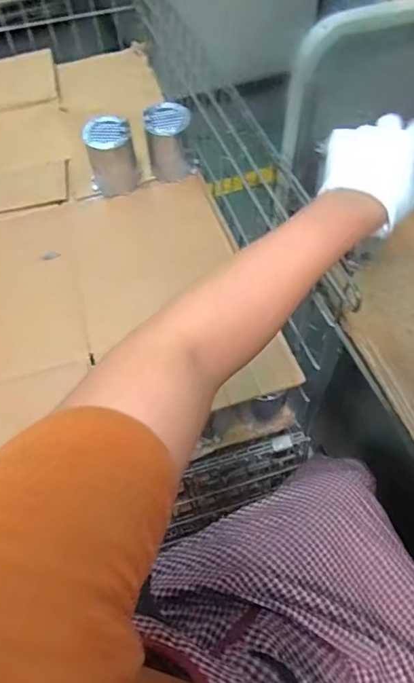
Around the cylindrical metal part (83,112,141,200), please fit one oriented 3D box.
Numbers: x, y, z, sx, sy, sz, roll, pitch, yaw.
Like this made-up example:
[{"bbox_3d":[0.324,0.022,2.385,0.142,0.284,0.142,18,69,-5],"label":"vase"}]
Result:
[{"bbox_3d":[-0.183,-0.351,0.888,0.091,0.122,0.084,-2,57,2],"label":"cylindrical metal part"}]

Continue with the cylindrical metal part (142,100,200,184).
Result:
[{"bbox_3d":[-0.071,-0.390,0.902,0.093,0.124,0.078,-8,57,-2],"label":"cylindrical metal part"}]

